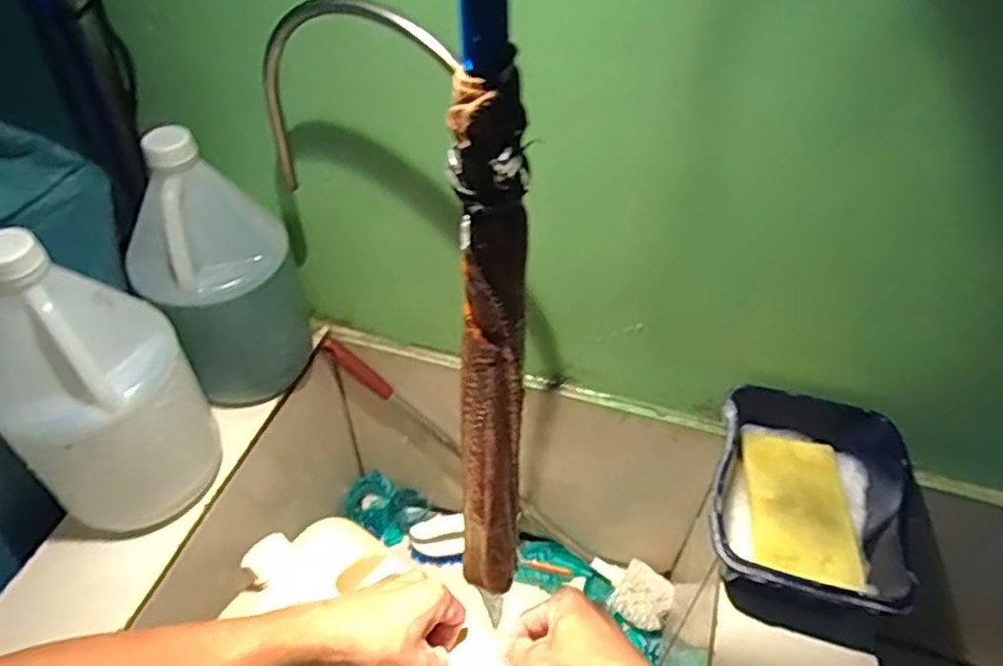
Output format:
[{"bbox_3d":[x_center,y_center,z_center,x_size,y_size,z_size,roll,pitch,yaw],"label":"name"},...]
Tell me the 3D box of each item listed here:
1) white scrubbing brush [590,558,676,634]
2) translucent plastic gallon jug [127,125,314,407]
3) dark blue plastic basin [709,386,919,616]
[{"bbox_3d":[0.176,0.347,0.932,0.117,0.039,0.071,25,52,21],"label":"white scrubbing brush"},{"bbox_3d":[-0.281,-0.064,0.681,0.143,0.274,0.125,-17,50,-16],"label":"translucent plastic gallon jug"},{"bbox_3d":[0.277,0.154,0.637,0.160,0.083,0.219,15,49,13],"label":"dark blue plastic basin"}]

